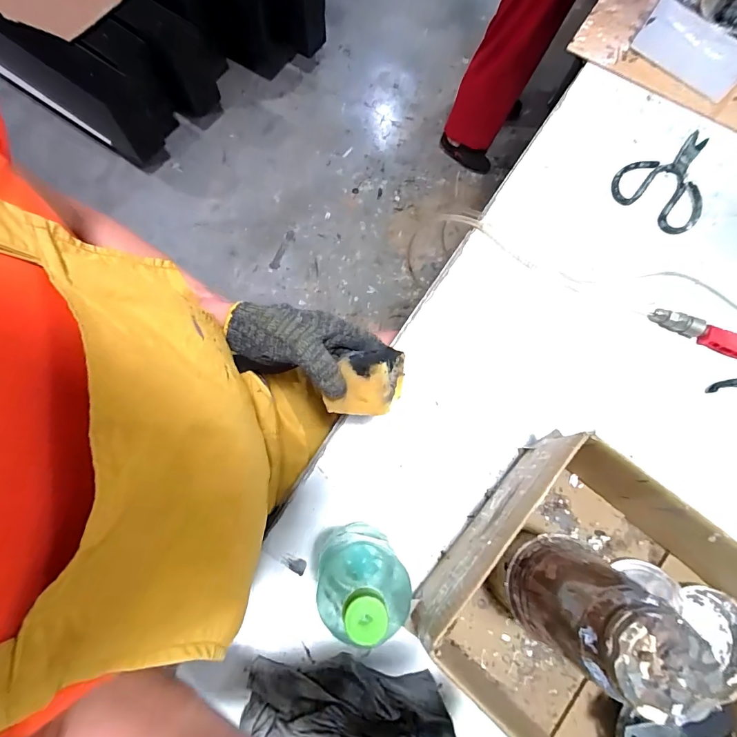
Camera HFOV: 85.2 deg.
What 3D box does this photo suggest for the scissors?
[{"bbox_3d":[0.447,-0.284,0.587,0.125,0.014,0.166,38,77,9],"label":"scissors"}]

